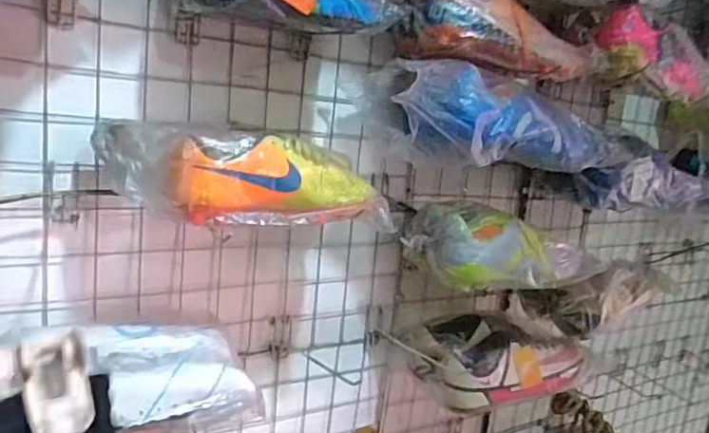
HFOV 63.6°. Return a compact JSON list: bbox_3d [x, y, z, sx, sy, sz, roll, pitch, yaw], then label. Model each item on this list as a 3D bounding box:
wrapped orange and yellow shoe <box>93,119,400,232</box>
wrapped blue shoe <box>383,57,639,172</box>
[{"bbox_3d":[-0.109,-0.044,0.605,0.292,0.087,0.094,3,11,-23],"label":"wrapped orange and yellow shoe"},{"bbox_3d":[0.196,-0.125,0.736,0.320,0.104,0.090,4,10,-21],"label":"wrapped blue shoe"}]

